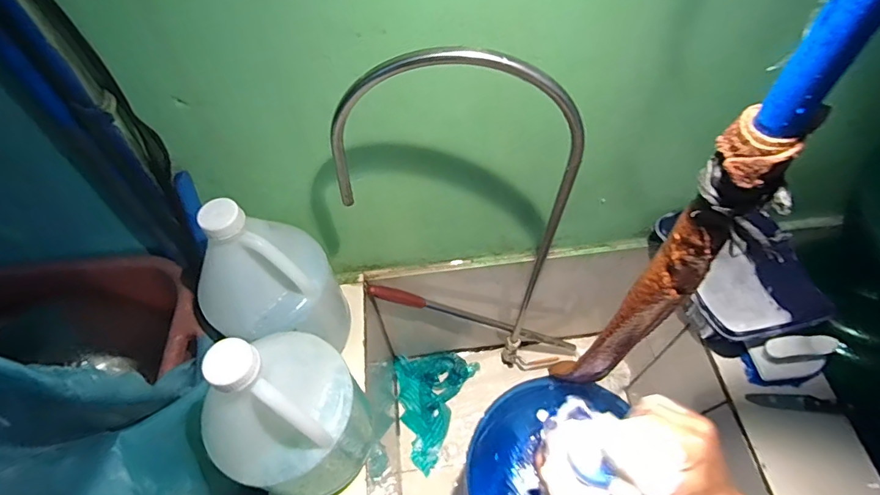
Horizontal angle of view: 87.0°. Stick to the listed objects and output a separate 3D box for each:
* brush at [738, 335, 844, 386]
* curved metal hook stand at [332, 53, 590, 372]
[{"bbox_3d":[0.470,0.151,0.612,0.101,0.064,0.048,2,57,3],"label":"brush"},{"bbox_3d":[0.022,0.036,0.637,0.243,0.686,0.023,-2,57,1],"label":"curved metal hook stand"}]

